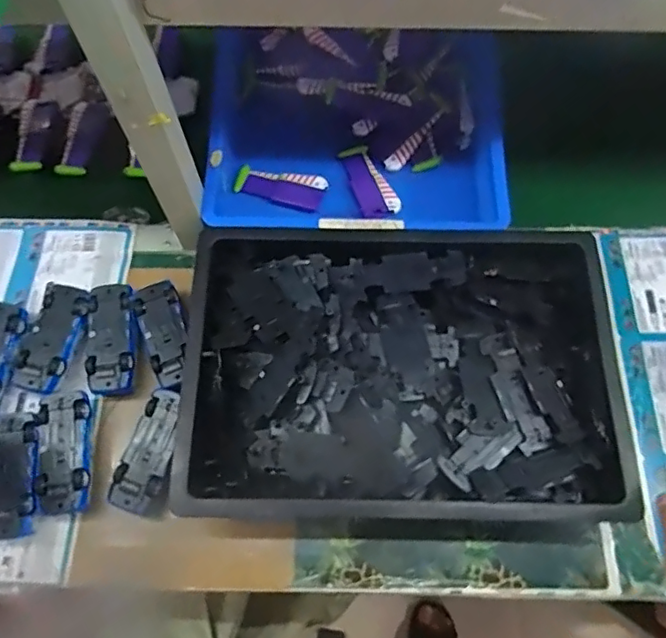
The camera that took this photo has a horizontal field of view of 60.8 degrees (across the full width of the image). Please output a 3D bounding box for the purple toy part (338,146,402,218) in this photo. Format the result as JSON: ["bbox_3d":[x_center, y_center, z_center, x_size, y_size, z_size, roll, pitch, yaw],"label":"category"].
[{"bbox_3d":[0.049,-0.189,0.777,0.052,0.015,0.118,-16,68,-6],"label":"purple toy part"}]

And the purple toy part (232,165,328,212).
[{"bbox_3d":[-0.072,-0.179,0.774,0.122,0.014,0.047,12,67,5],"label":"purple toy part"}]

